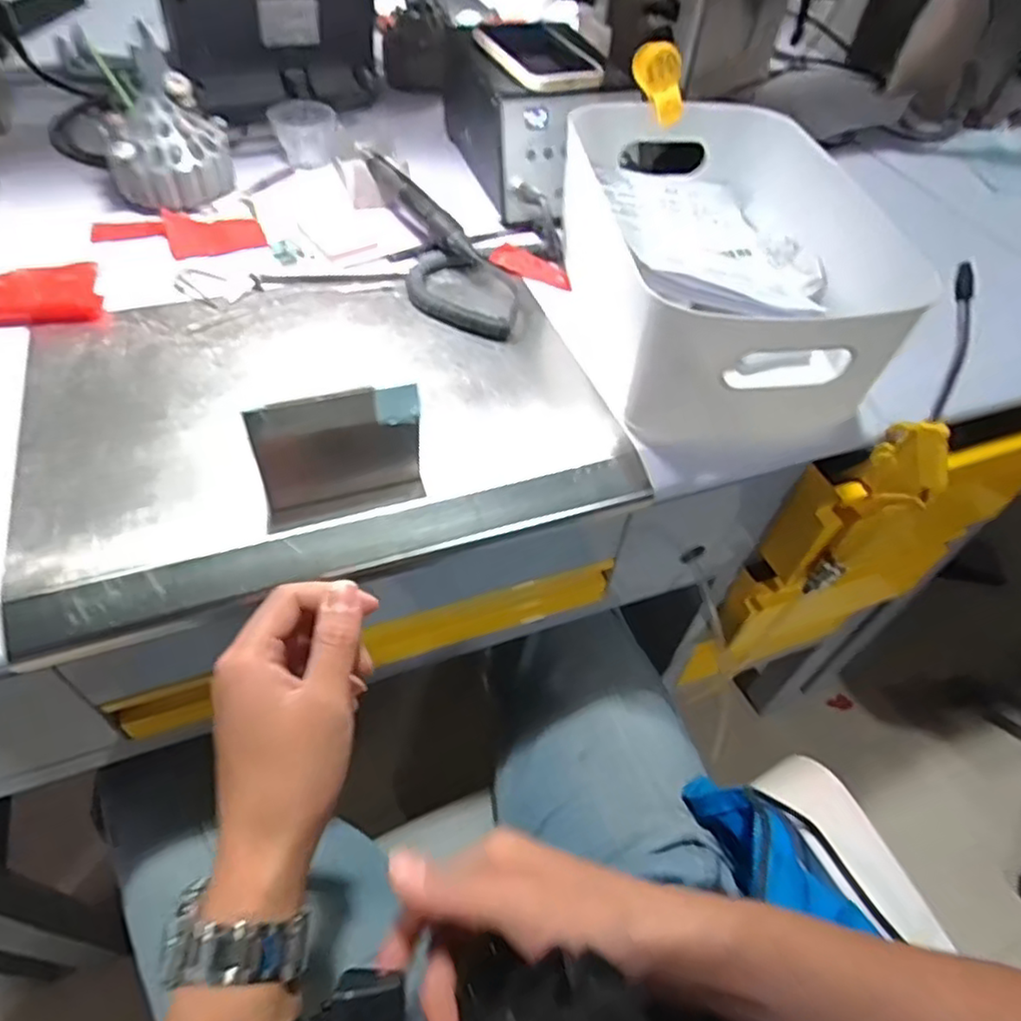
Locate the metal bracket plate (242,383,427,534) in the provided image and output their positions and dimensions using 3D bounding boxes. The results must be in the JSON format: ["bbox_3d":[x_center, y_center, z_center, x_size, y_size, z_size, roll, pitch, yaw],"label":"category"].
[{"bbox_3d":[-0.100,-0.029,0.407,0.095,0.083,0.027,-15,54,-16],"label":"metal bracket plate"}]

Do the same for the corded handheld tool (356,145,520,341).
[{"bbox_3d":[-0.068,-0.249,0.606,0.083,0.039,0.276,-14,54,-15],"label":"corded handheld tool"}]

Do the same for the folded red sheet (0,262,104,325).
[{"bbox_3d":[-0.372,-0.173,0.539,0.082,0.019,0.059,-9,52,-11],"label":"folded red sheet"}]

